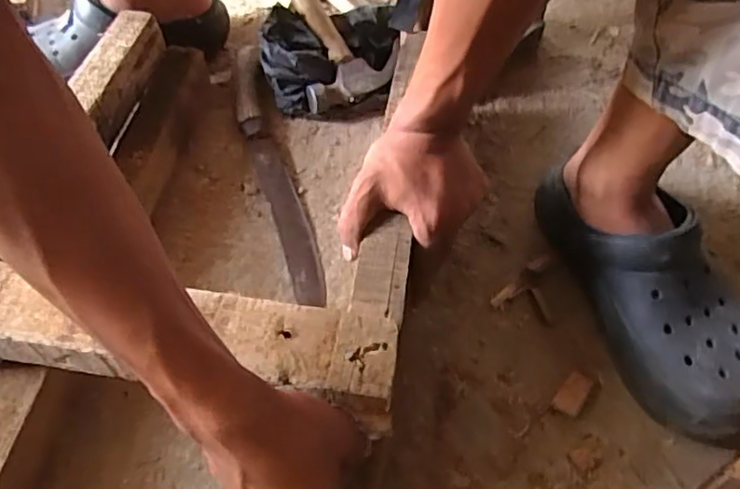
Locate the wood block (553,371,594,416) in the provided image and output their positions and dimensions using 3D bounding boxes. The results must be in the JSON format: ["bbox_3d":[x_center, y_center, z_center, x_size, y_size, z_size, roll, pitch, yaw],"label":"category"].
[{"bbox_3d":[0.170,0.124,0.503,0.020,0.005,0.036,31,63,20],"label":"wood block"}]

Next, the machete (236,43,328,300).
[{"bbox_3d":[-0.104,-0.086,0.631,0.037,0.029,0.333,-16,58,-8],"label":"machete"}]

